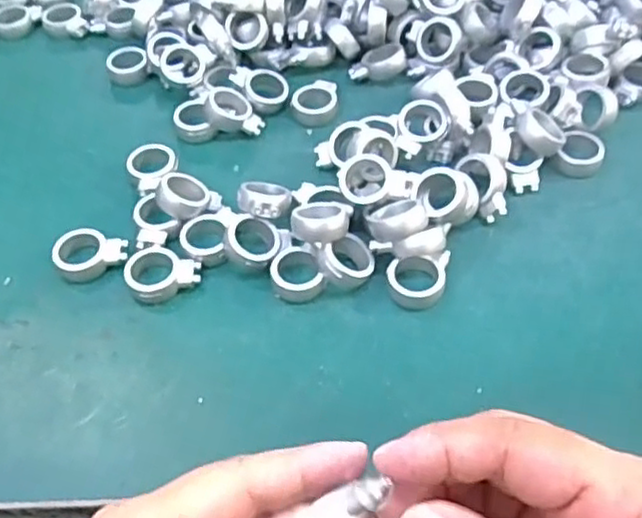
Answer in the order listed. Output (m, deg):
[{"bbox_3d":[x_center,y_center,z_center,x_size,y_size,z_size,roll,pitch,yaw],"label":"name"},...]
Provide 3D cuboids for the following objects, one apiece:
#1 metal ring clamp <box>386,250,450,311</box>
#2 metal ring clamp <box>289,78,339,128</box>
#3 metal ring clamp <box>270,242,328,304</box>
[{"bbox_3d":[0.044,0.008,0.310,0.027,0.013,0.027,5,53,7],"label":"metal ring clamp"},{"bbox_3d":[-0.004,-0.088,0.387,0.026,0.010,0.030,-2,52,2],"label":"metal ring clamp"},{"bbox_3d":[-0.011,0.006,0.315,0.024,0.011,0.027,-14,53,-7],"label":"metal ring clamp"}]

